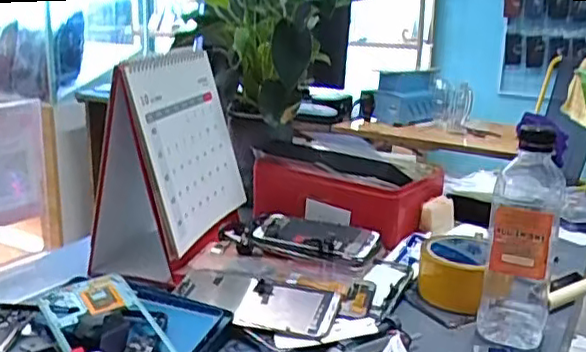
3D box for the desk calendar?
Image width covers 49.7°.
[{"bbox_3d":[-0.146,-0.014,0.744,0.130,0.221,0.218,4,15,8],"label":"desk calendar"}]

